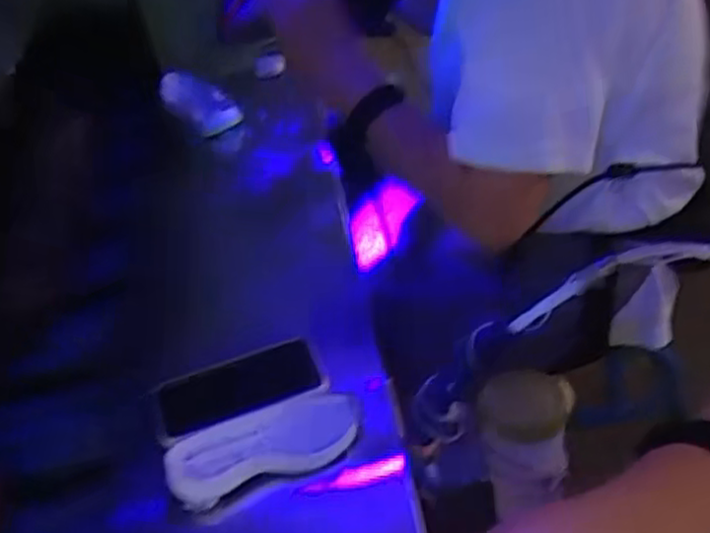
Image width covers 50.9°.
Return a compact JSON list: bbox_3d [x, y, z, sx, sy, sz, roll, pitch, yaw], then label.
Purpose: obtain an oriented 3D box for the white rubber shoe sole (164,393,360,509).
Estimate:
[{"bbox_3d":[-0.074,0.148,0.616,0.159,0.016,0.068,-16,44,-15],"label":"white rubber shoe sole"}]

